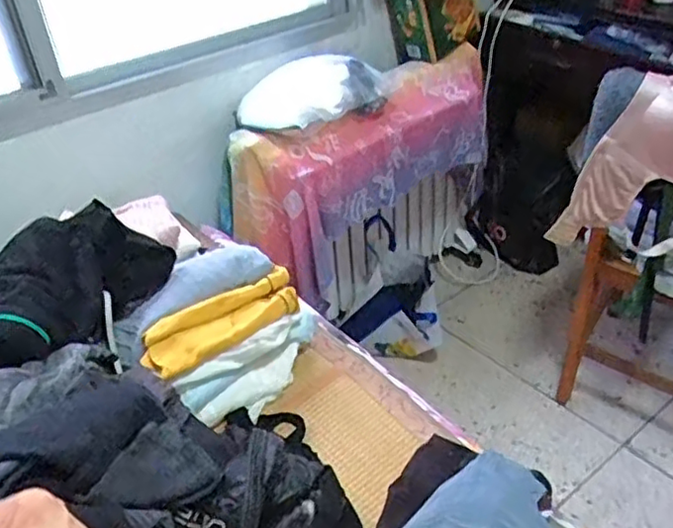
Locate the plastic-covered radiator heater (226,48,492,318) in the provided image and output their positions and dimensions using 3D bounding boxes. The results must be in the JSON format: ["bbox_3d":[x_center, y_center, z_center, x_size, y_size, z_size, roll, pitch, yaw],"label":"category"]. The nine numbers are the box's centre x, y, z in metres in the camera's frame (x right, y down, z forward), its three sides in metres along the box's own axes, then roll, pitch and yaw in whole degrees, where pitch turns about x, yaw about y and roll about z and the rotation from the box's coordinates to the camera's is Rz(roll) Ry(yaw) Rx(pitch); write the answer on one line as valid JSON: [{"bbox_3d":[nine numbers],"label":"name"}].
[{"bbox_3d":[0.120,-0.203,1.889,0.830,0.577,0.221,-32,44,-32],"label":"plastic-covered radiator heater"}]

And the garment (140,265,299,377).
[{"bbox_3d":[-0.194,0.098,1.144,0.290,0.052,0.090,-23,40,-24],"label":"garment"}]

